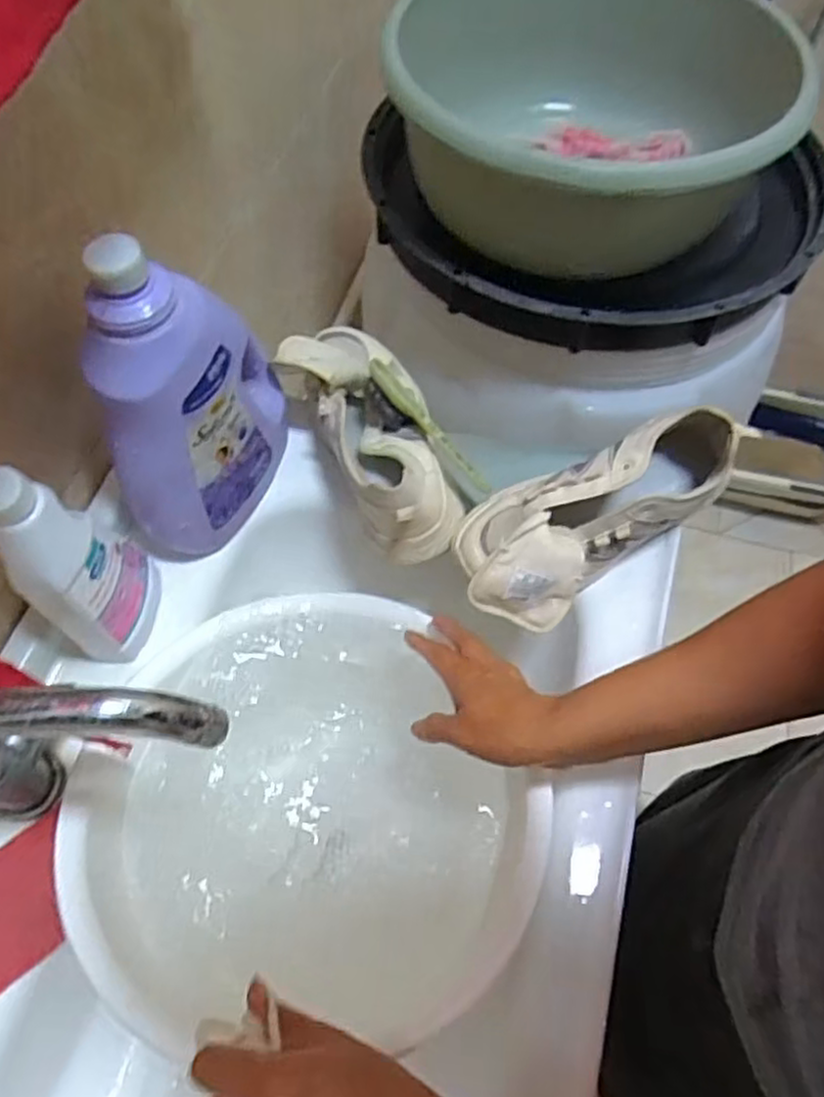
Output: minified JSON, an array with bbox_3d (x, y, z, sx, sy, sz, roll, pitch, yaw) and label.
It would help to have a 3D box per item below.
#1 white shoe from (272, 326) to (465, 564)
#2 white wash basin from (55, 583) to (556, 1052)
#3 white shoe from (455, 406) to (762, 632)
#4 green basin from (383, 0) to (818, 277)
[{"bbox_3d":[-0.030,-0.106,0.628,0.111,0.079,0.241,-23,64,-11],"label":"white shoe"},{"bbox_3d":[-0.081,0.190,0.527,0.302,0.105,0.329,0,62,0],"label":"white wash basin"},{"bbox_3d":[0.144,-0.035,0.573,0.232,0.089,0.109,-29,65,-14],"label":"white shoe"},{"bbox_3d":[0.159,-0.436,0.718,0.341,0.151,0.386,-5,62,-2],"label":"green basin"}]

